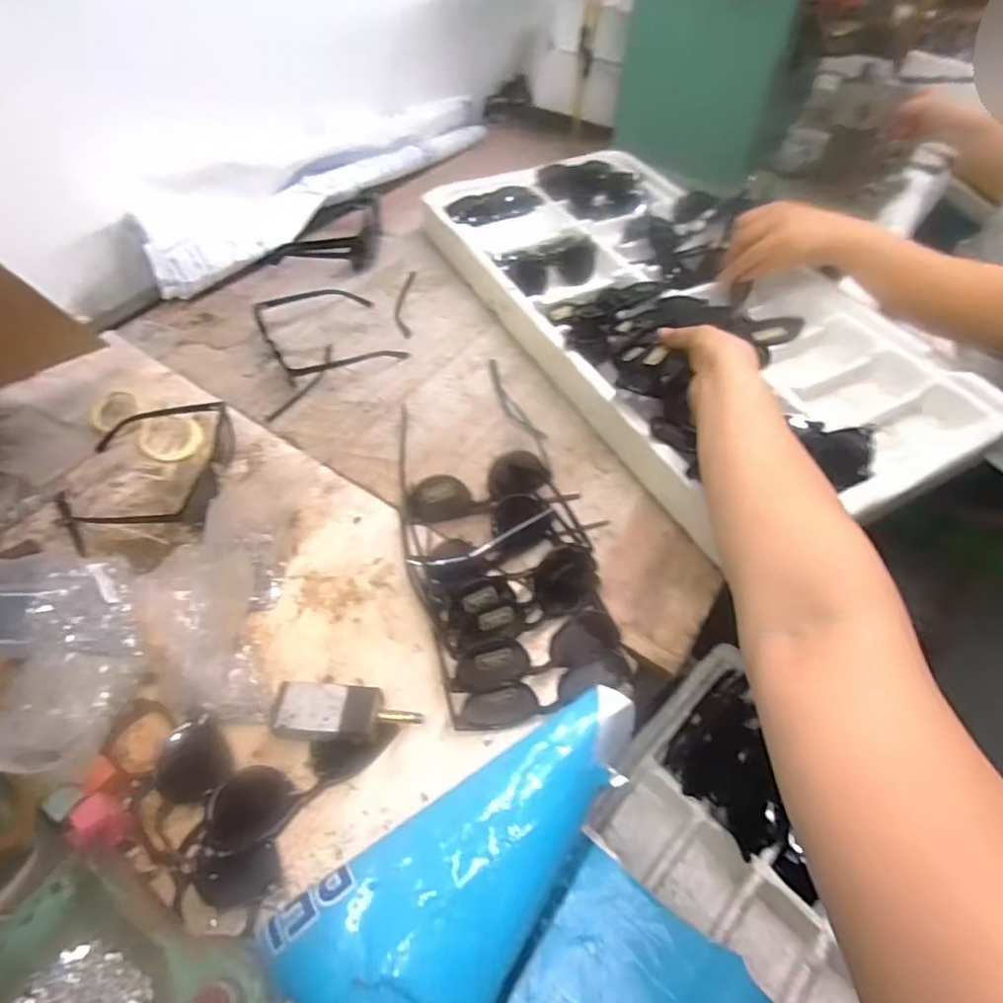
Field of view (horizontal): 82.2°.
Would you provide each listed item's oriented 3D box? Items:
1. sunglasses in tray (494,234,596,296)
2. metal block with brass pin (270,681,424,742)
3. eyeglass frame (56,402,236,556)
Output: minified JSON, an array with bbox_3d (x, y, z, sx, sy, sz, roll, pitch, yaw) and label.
[{"bbox_3d":[0.069,-0.319,0.779,0.135,0.027,0.085,-18,55,-16],"label":"sunglasses in tray"},{"bbox_3d":[-0.113,0.157,0.427,0.104,0.026,0.039,2,52,-1],"label":"metal block with brass pin"},{"bbox_3d":[-0.344,-0.039,0.561,0.137,0.039,0.169,1,52,-2],"label":"eyeglass frame"}]

